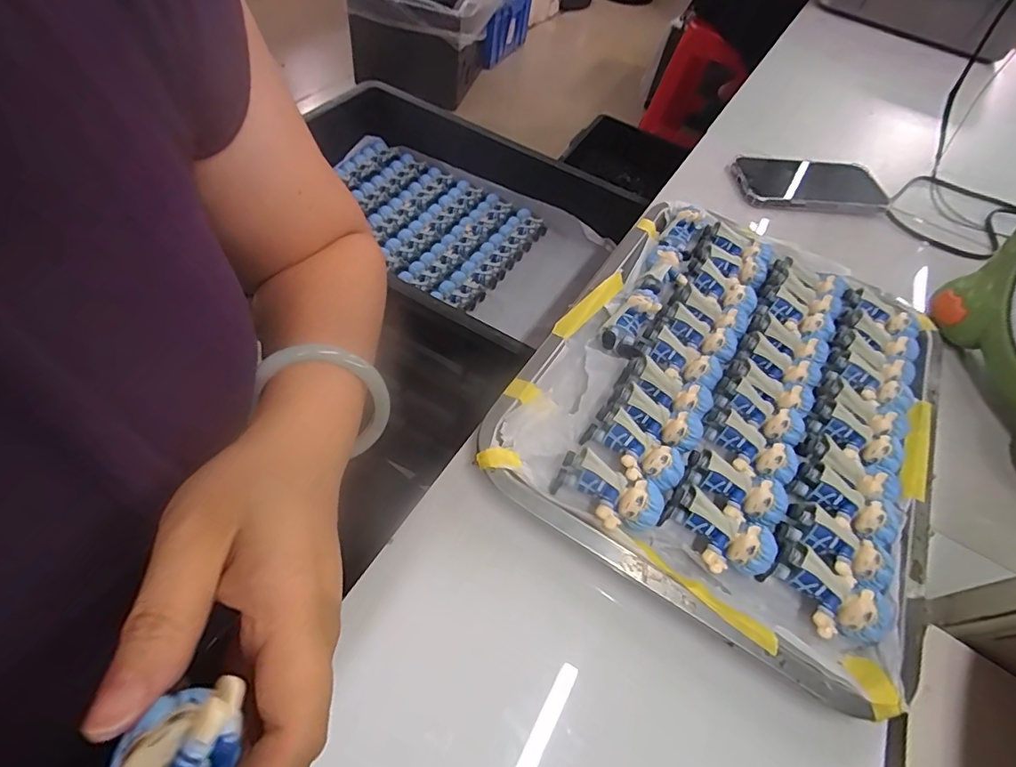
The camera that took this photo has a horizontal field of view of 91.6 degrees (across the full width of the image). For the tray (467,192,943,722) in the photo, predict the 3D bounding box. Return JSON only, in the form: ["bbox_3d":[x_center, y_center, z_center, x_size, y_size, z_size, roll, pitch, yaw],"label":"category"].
[{"bbox_3d":[0.160,0.001,0.352,0.254,0.035,0.332,30,56,12],"label":"tray"}]

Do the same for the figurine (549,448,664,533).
[{"bbox_3d":[0.057,0.063,0.284,0.061,0.017,0.031,25,55,9],"label":"figurine"}]

